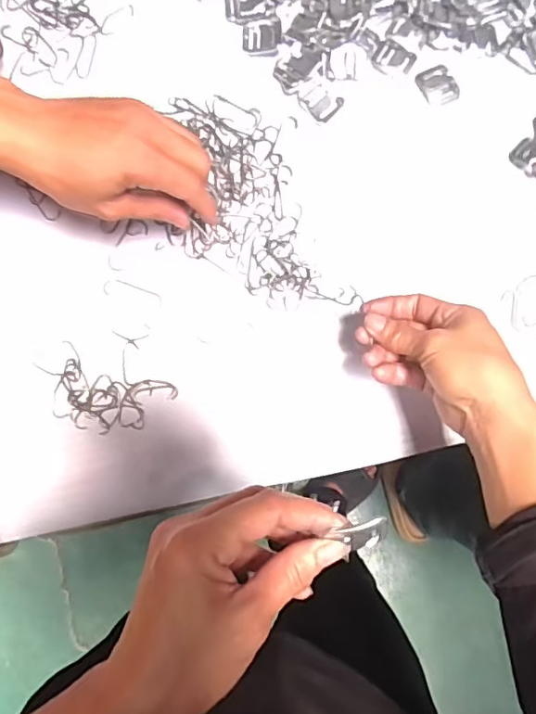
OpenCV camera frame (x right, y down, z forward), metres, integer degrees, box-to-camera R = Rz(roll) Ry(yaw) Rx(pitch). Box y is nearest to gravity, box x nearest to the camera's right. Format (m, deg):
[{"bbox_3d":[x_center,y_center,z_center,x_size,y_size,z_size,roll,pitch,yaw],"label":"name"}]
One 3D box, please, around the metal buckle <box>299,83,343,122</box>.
[{"bbox_3d":[0.045,-0.215,0.470,0.029,0.004,0.029,-41,93,-6],"label":"metal buckle"}]

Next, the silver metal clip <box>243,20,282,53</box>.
[{"bbox_3d":[-0.005,-0.272,0.475,0.032,0.008,0.026,-6,89,-7],"label":"silver metal clip"}]

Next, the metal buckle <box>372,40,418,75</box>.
[{"bbox_3d":[0.110,-0.260,0.483,0.035,0.004,0.025,21,86,-6],"label":"metal buckle"}]

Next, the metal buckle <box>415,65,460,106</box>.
[{"bbox_3d":[0.147,-0.234,0.482,0.030,0.007,0.034,-28,92,-7],"label":"metal buckle"}]

